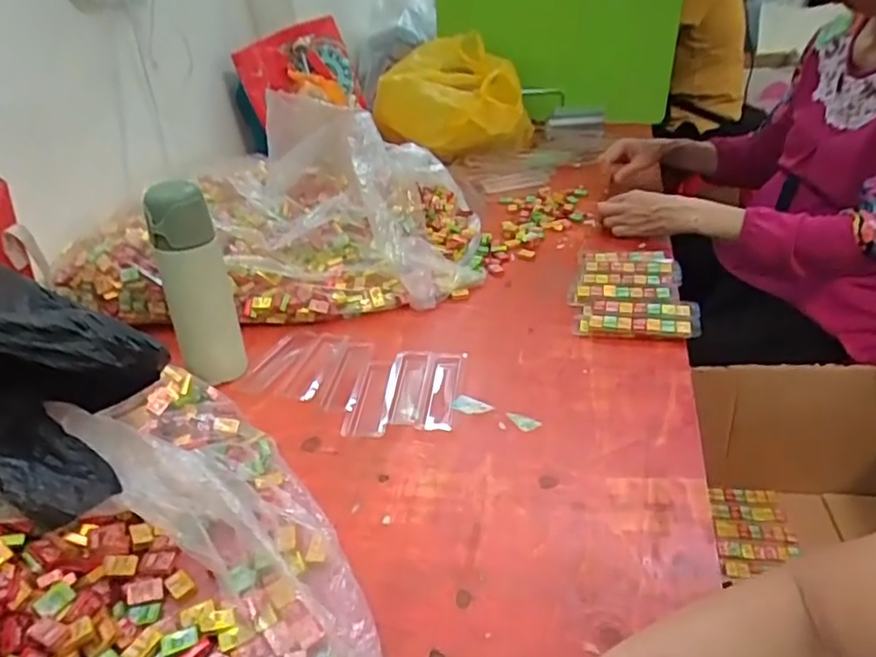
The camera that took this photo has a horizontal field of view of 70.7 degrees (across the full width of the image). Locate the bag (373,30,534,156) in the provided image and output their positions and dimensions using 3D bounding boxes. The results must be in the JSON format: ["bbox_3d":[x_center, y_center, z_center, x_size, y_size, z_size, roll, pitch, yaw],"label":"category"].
[{"bbox_3d":[0.048,-0.507,1.371,0.278,0.225,0.286,-30,40,-35],"label":"bag"}]

